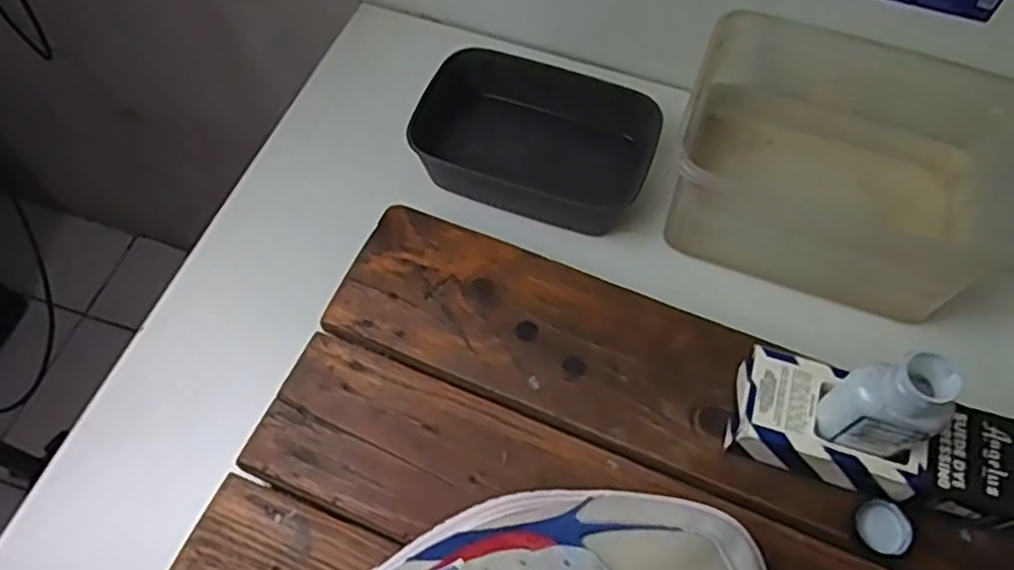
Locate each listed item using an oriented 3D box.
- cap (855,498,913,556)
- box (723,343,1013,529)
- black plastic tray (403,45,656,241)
[{"bbox_3d":[0.200,0.129,0.386,0.023,0.011,0.028,-11,63,-8],"label":"cap"},{"bbox_3d":[0.199,0.084,0.394,0.156,0.038,0.057,17,63,7],"label":"box"},{"bbox_3d":[0.020,-0.105,0.541,0.173,0.055,0.109,16,63,6],"label":"black plastic tray"}]

